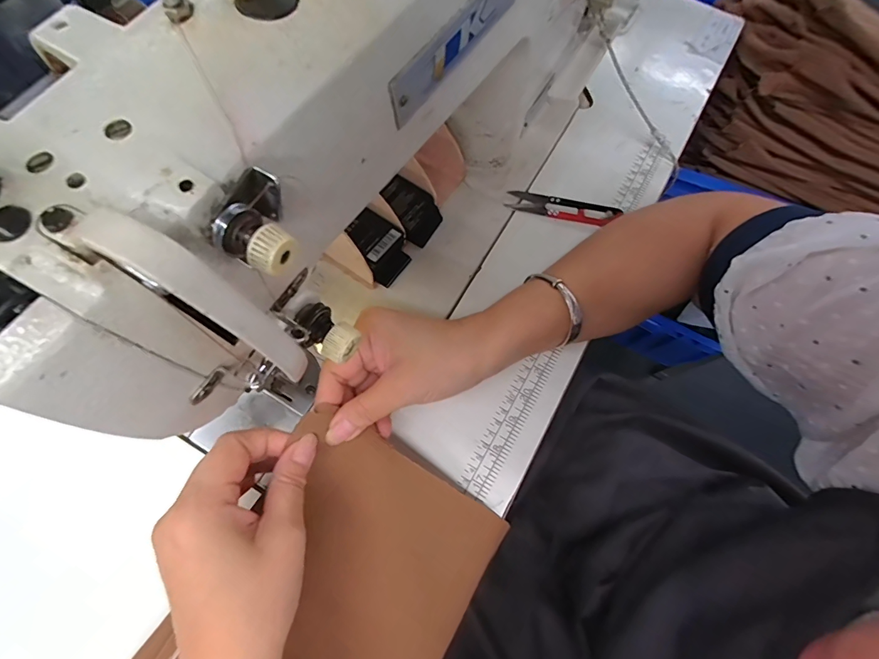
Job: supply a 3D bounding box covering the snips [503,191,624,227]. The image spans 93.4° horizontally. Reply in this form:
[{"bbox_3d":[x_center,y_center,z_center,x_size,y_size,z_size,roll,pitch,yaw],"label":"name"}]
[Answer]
[{"bbox_3d":[0.115,-0.115,0.387,0.101,0.008,0.021,13,71,2],"label":"snips"}]

